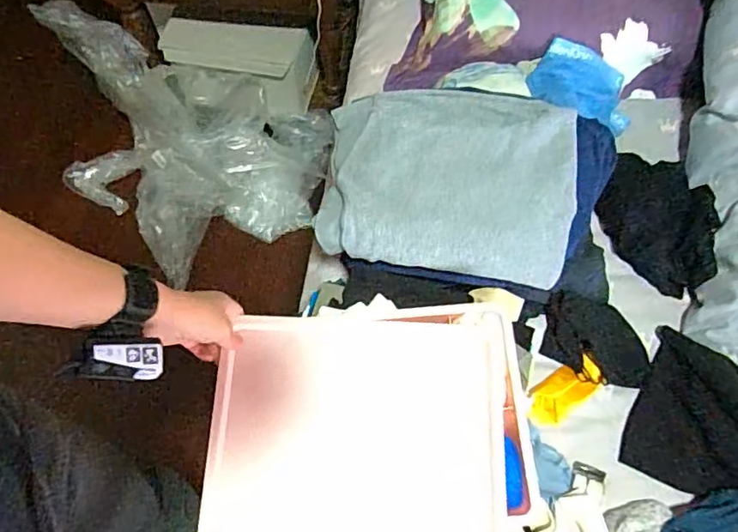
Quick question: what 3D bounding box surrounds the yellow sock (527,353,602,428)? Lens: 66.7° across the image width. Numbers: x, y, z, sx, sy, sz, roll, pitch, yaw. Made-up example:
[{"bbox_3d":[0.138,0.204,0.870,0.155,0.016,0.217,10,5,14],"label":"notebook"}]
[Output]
[{"bbox_3d":[0.275,0.179,0.794,0.122,0.015,0.055,-35,71,-13],"label":"yellow sock"}]

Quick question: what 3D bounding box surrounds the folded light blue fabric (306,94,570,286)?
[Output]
[{"bbox_3d":[0.105,-0.114,0.740,0.318,0.050,0.253,4,67,3],"label":"folded light blue fabric"}]

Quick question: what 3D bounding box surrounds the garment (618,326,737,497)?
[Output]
[{"bbox_3d":[0.457,0.206,0.755,0.166,0.094,0.205,29,71,12],"label":"garment"}]

